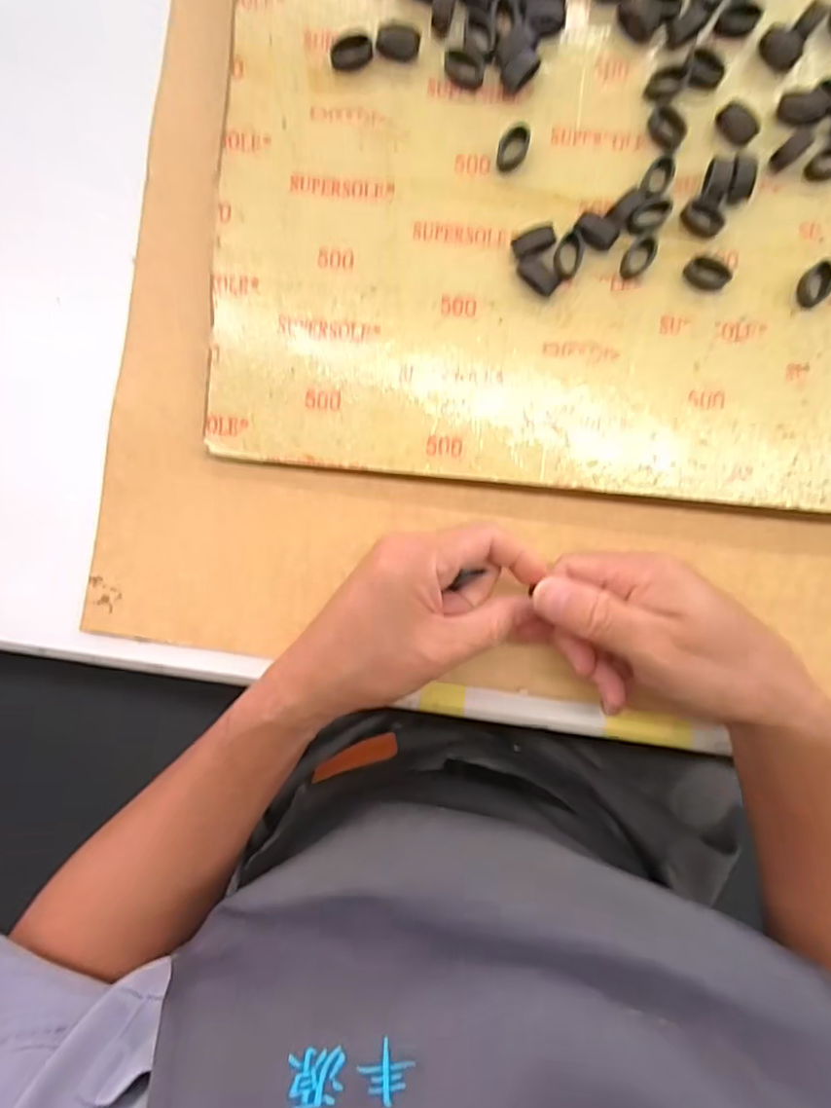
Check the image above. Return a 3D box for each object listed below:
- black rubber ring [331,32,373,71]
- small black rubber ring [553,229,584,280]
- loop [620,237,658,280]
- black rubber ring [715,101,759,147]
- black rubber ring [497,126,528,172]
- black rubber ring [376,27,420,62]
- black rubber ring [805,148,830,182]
[{"bbox_3d":[-0.032,-0.252,0.306,0.021,0.010,0.010,-13,90,1],"label":"black rubber ring"},{"bbox_3d":[0.077,-0.151,0.308,0.014,0.007,0.023,15,91,1],"label":"small black rubber ring"},{"bbox_3d":[0.113,-0.150,0.308,0.020,0.007,0.014,-41,90,1],"label":"loop"},{"bbox_3d":[0.162,-0.216,0.305,0.012,0.007,0.021,-44,90,1],"label":"black rubber ring"},{"bbox_3d":[0.049,-0.204,0.307,0.013,0.009,0.018,16,91,1],"label":"black rubber ring"},{"bbox_3d":[-0.009,-0.256,0.306,0.021,0.008,0.012,6,90,1],"label":"black rubber ring"},{"bbox_3d":[0.207,-0.196,0.305,0.020,0.006,0.013,-29,90,1],"label":"black rubber ring"}]

